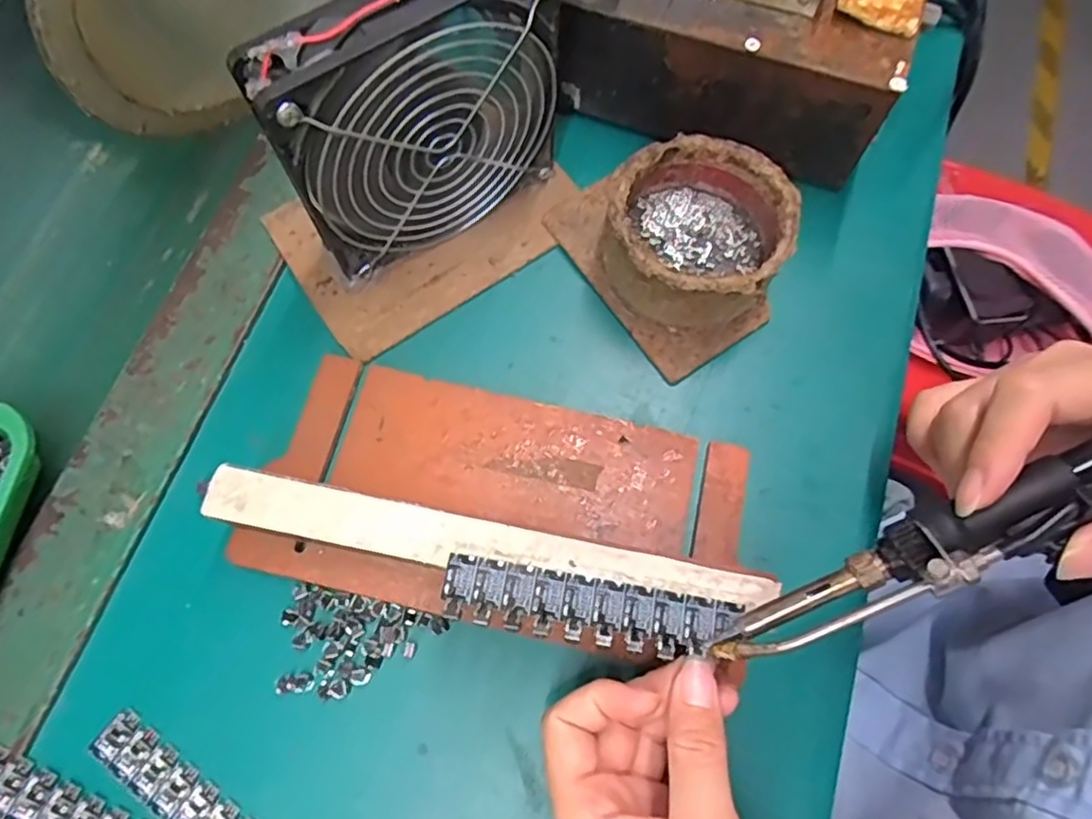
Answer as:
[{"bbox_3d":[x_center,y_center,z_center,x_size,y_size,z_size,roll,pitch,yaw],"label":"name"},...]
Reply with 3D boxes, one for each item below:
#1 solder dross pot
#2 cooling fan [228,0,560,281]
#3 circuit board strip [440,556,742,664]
[{"bbox_3d":[0.070,-0.082,0.313,0.081,0.043,0.082,0,71,0],"label":"solder dross pot"},{"bbox_3d":[-0.049,-0.116,0.279,0.117,0.128,0.024,-33,74,-10],"label":"cooling fan"},{"bbox_3d":[0.015,0.072,0.240,0.105,0.004,0.024,8,71,3],"label":"circuit board strip"}]

